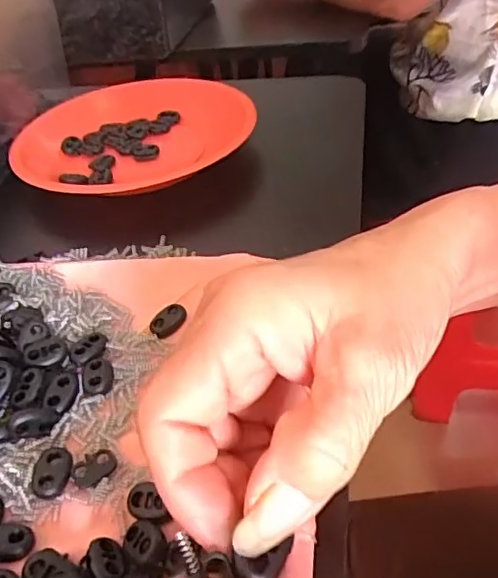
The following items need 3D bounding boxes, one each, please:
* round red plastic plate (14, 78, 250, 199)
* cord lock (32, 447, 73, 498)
[{"bbox_3d":[-0.089,-0.123,0.456,0.188,0.025,0.166,-24,44,-18],"label":"round red plastic plate"},{"bbox_3d":[-0.083,0.077,0.239,0.015,0.005,0.022,20,48,-14],"label":"cord lock"}]

